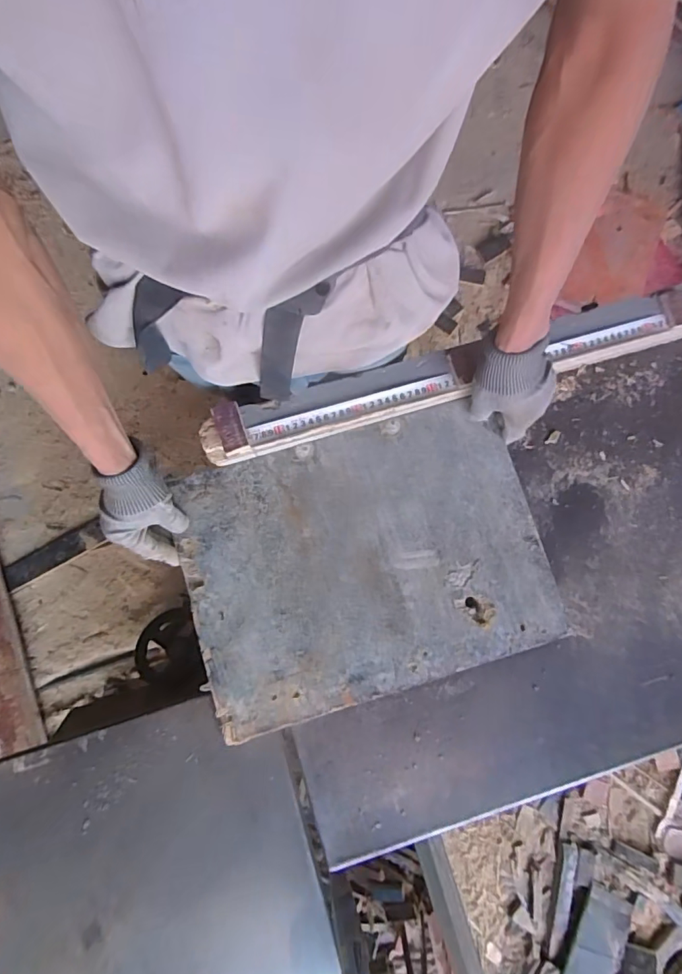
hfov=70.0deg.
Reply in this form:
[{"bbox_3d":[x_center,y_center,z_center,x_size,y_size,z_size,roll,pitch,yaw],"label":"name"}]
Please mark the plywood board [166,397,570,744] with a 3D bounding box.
[{"bbox_3d":[0.029,0.090,0.622,0.437,0.013,0.327,-16,80,-3],"label":"plywood board"}]

